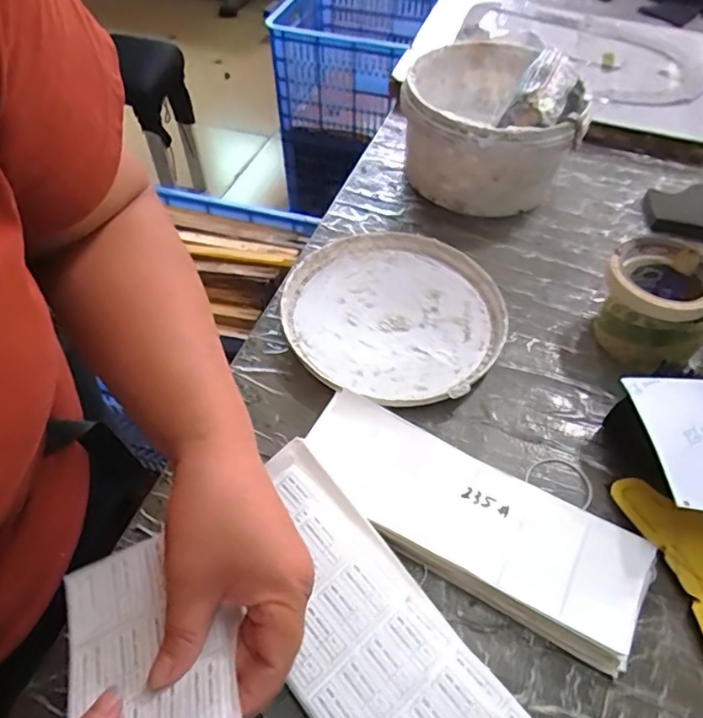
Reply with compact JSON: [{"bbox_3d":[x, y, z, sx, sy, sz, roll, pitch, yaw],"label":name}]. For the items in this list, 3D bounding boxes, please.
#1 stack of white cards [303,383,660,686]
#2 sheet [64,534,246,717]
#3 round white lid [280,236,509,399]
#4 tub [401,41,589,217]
[{"bbox_3d":[0.081,0.114,0.404,0.257,0.025,0.088,27,56,19],"label":"stack of white cards"},{"bbox_3d":[-0.107,0.148,0.278,0.084,0.019,0.126,-33,39,-5],"label":"sheet"},{"bbox_3d":[0.042,-0.047,0.538,0.208,0.021,0.205,1,52,-1],"label":"round white lid"},{"bbox_3d":[0.166,-0.289,0.657,0.193,0.141,0.214,10,52,7],"label":"tub"}]

